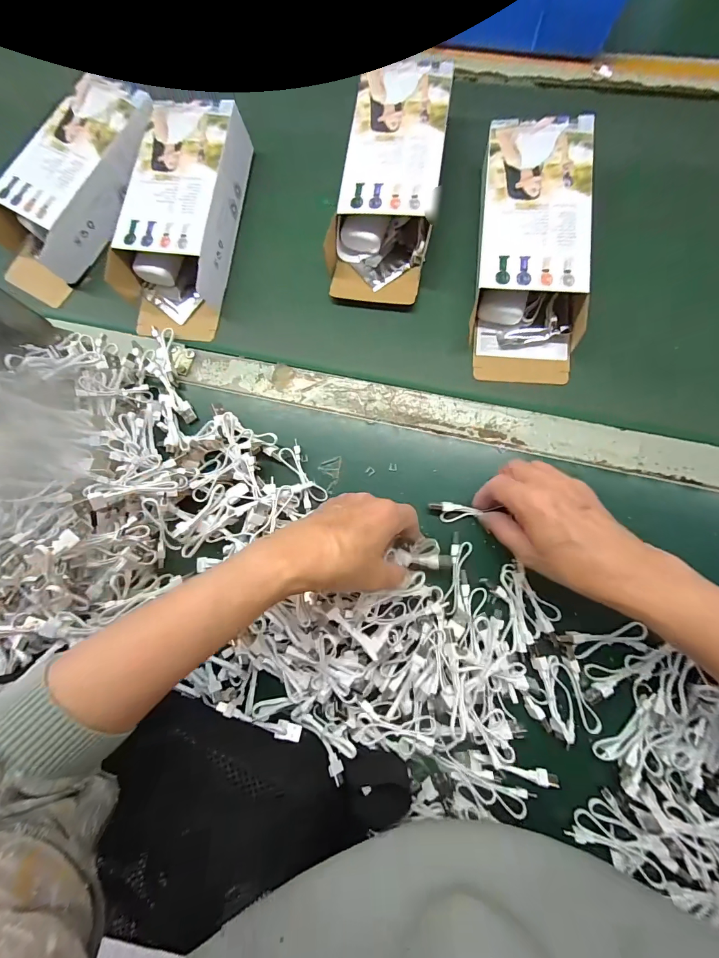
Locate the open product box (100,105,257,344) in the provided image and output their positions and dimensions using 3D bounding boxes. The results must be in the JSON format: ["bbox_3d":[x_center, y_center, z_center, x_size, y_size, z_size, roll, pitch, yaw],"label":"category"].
[{"bbox_3d":[-0.191,-0.286,0.405,0.120,0.045,0.255,7,84,6],"label":"open product box"}]

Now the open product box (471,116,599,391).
[{"bbox_3d":[0.168,-0.229,0.367,0.106,0.053,0.246,4,76,5],"label":"open product box"}]

